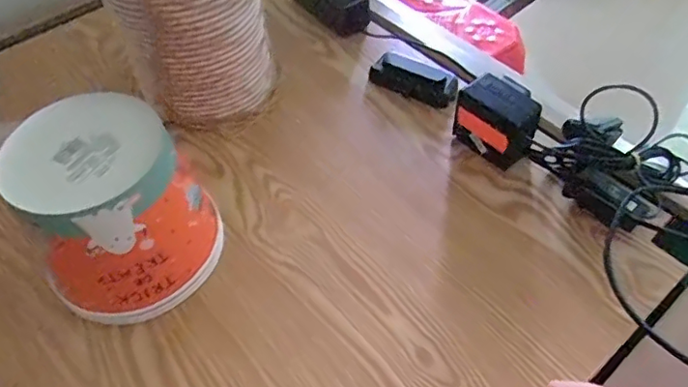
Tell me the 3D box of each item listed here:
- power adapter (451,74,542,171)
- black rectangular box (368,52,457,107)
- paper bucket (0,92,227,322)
[{"bbox_3d":[0.169,-0.077,0.596,0.050,0.077,0.088,-37,59,-25],"label":"power adapter"},{"bbox_3d":[0.088,-0.142,0.685,0.110,0.030,0.047,27,57,21],"label":"black rectangular box"},{"bbox_3d":[-0.196,0.017,0.486,0.134,0.160,0.152,27,57,21],"label":"paper bucket"}]

